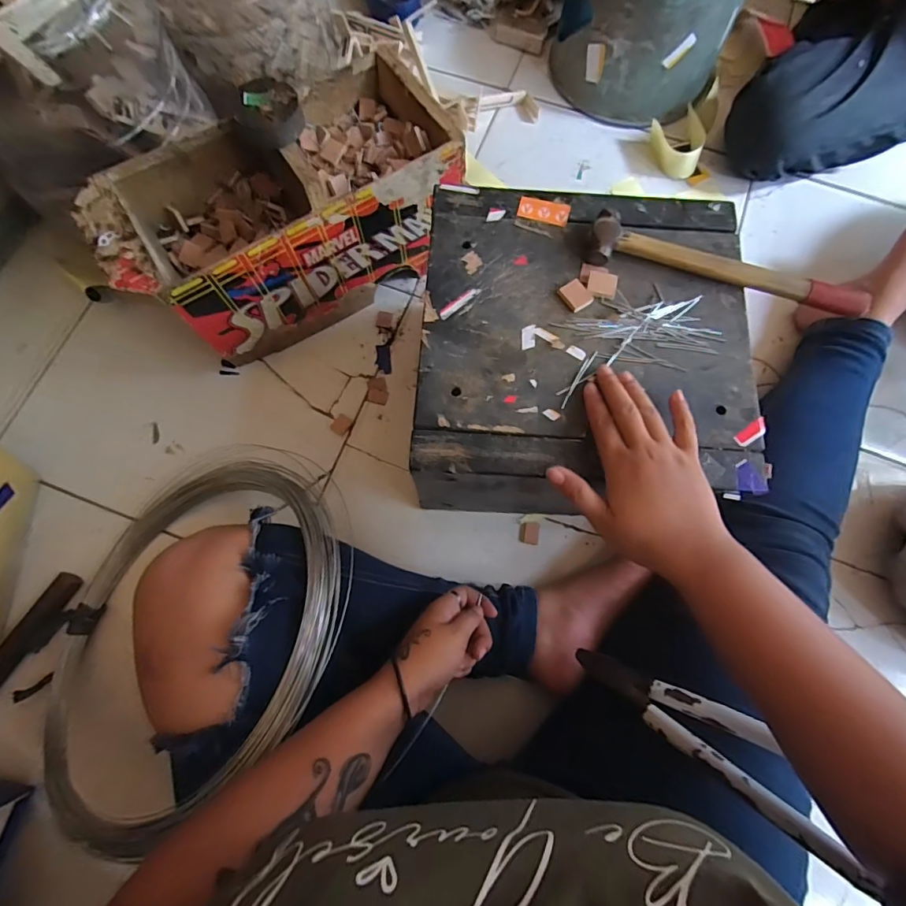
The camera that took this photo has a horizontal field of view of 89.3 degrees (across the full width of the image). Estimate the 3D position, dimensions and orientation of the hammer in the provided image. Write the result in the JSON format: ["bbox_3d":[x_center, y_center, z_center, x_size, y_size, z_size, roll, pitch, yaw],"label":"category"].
[{"bbox_3d":[0.236,-0.158,0.398,0.235,0.020,0.046,16,76,3],"label":"hammer"}]

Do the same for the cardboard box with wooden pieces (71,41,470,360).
[{"bbox_3d":[-0.188,-0.275,0.548,0.376,0.193,0.179,-30,78,-8],"label":"cardboard box with wooden pieces"}]

